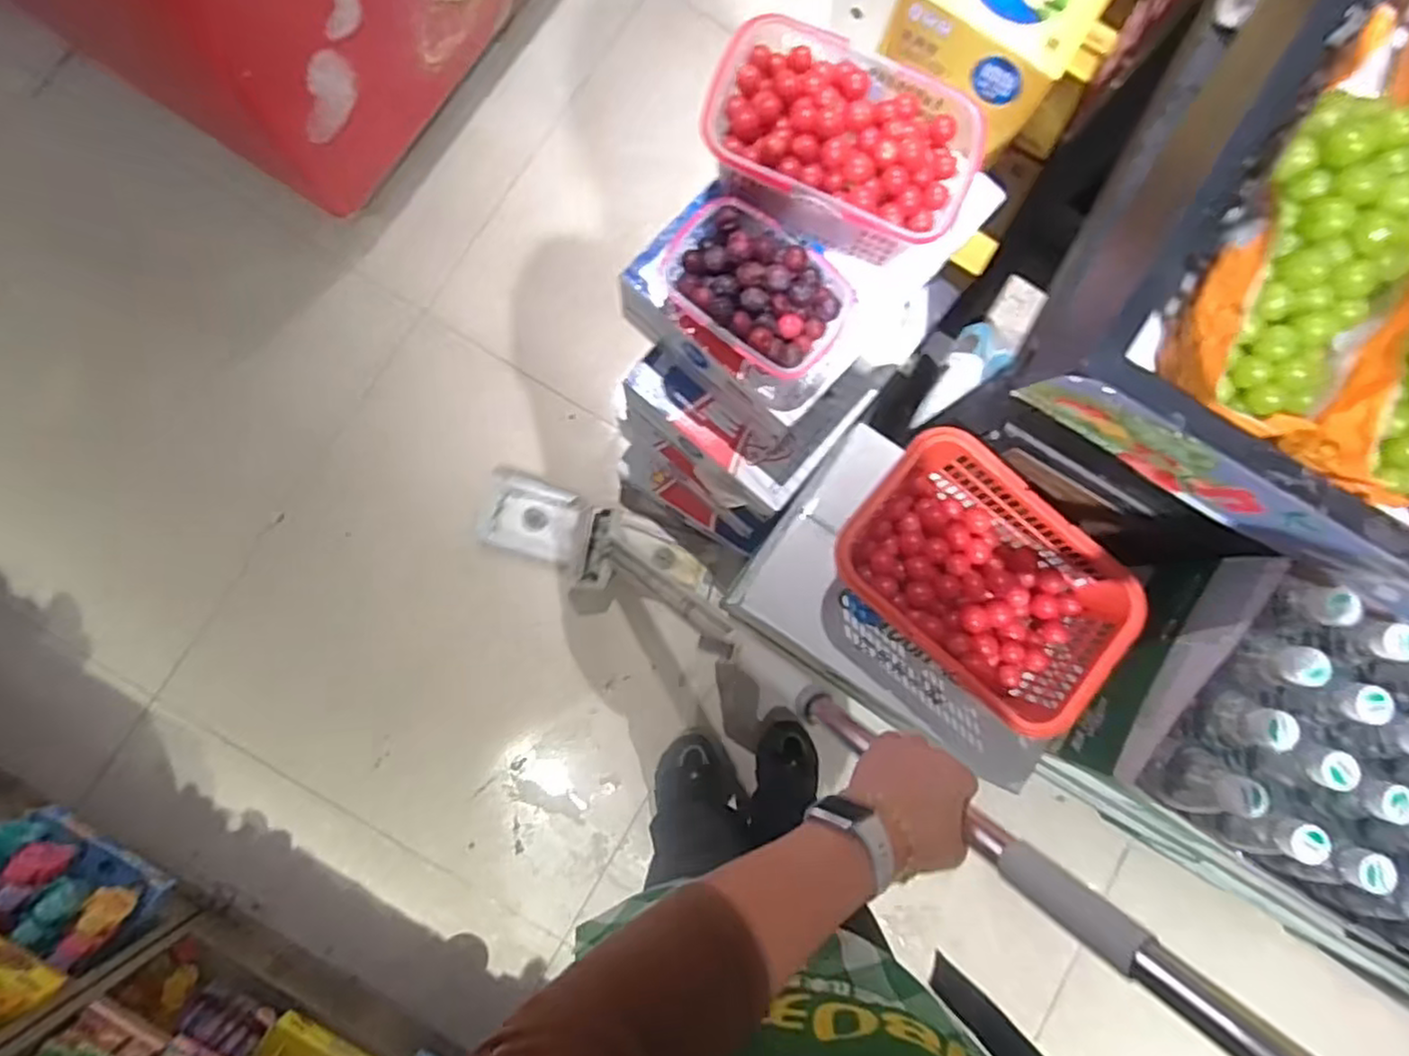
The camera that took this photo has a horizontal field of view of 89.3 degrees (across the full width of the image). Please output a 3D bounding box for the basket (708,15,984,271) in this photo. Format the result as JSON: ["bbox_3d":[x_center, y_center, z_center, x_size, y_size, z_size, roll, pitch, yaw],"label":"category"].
[{"bbox_3d":[0.148,-0.426,0.789,0.289,0.101,0.204,21,83,-1],"label":"basket"}]

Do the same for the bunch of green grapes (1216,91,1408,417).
[{"bbox_3d":[0.458,-0.188,0.517,0.115,0.056,0.222,14,102,-5],"label":"bunch of green grapes"}]

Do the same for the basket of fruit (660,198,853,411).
[{"bbox_3d":[0.059,-0.267,0.810,0.208,0.072,0.163,36,82,1],"label":"basket of fruit"}]

